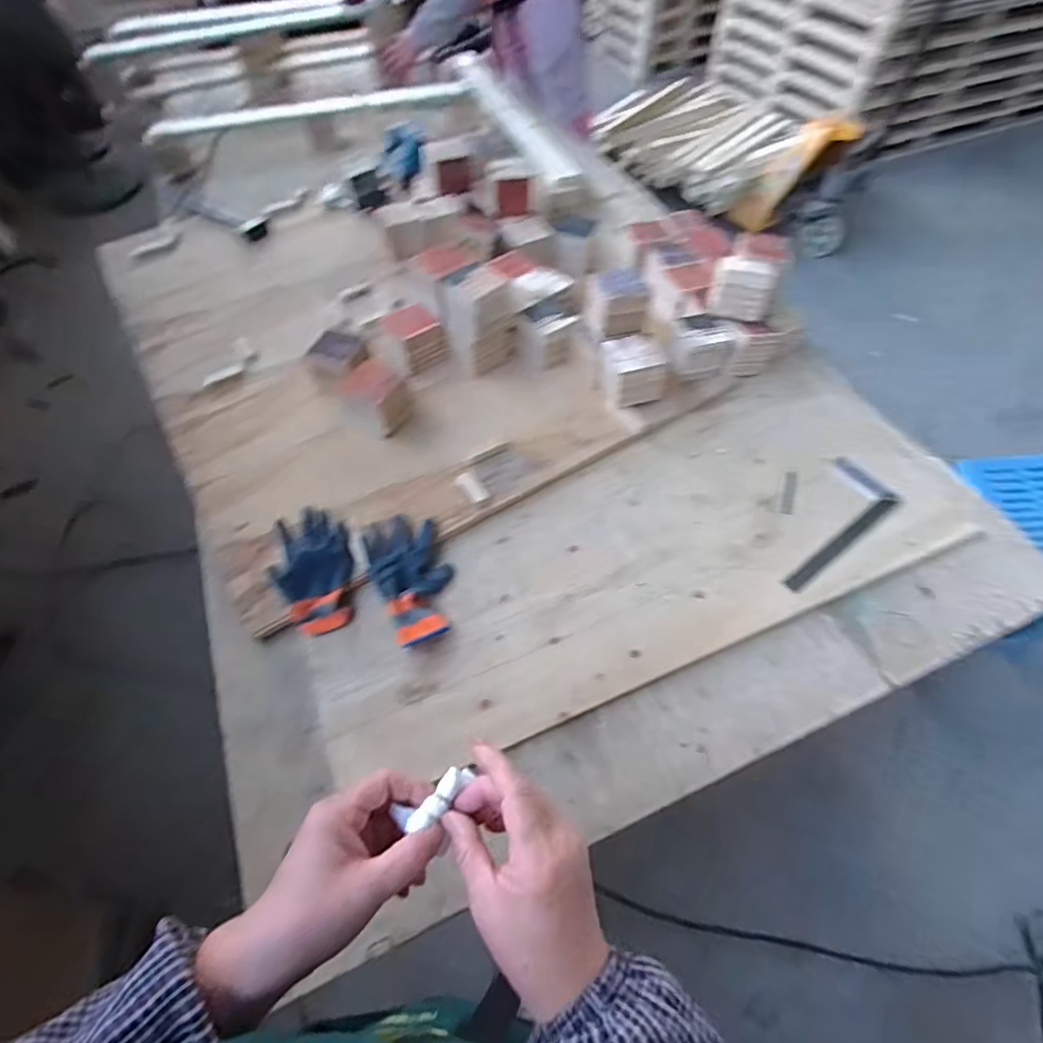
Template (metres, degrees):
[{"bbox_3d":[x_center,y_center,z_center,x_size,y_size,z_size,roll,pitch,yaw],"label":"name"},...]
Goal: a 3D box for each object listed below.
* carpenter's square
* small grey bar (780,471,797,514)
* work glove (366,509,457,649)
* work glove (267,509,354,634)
[{"bbox_3d":[0.463,-0.002,0.864,0.257,0.007,0.107,-32,62,-20],"label":"carpenter's square"},{"bbox_3d":[0.429,-0.046,0.901,0.016,0.004,0.085,19,60,11],"label":"small grey bar"},{"bbox_3d":[-0.149,0.072,0.782,0.101,0.033,0.181,-20,58,-13],"label":"work glove"},{"bbox_3d":[-0.282,0.064,0.753,0.106,0.027,0.167,-14,74,-17],"label":"work glove"}]

